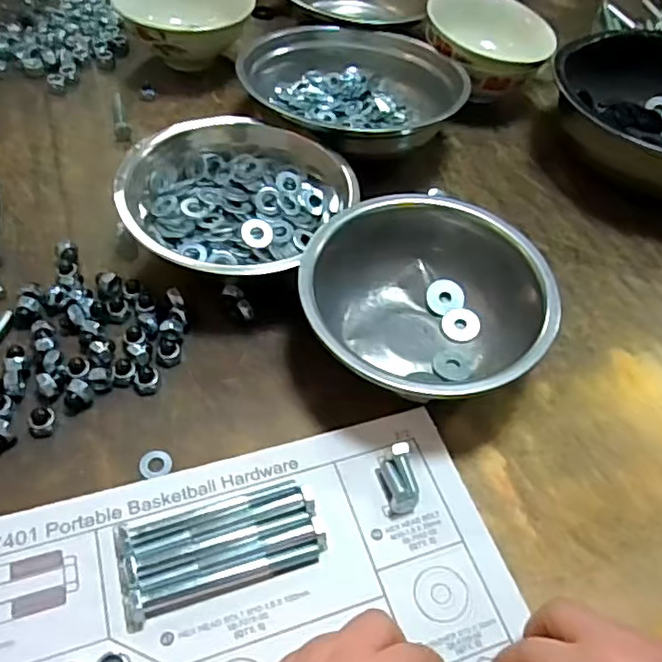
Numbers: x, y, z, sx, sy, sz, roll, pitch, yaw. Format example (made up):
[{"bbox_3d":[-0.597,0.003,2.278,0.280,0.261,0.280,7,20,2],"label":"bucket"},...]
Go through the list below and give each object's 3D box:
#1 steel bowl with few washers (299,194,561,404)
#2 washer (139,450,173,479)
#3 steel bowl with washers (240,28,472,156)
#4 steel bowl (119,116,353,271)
[{"bbox_3d":[0.065,-0.013,0.448,0.170,0.079,0.160,3,52,-3],"label":"steel bowl with few washers"},{"bbox_3d":[-0.111,0.084,0.397,0.020,0.004,0.019,3,52,-3],"label":"washer"},{"bbox_3d":[0.018,-0.233,0.625,0.201,0.069,0.169,-13,54,-15],"label":"steel bowl with washers"},{"bbox_3d":[-0.080,-0.109,0.515,0.154,0.063,0.160,3,52,-3],"label":"steel bowl"}]

